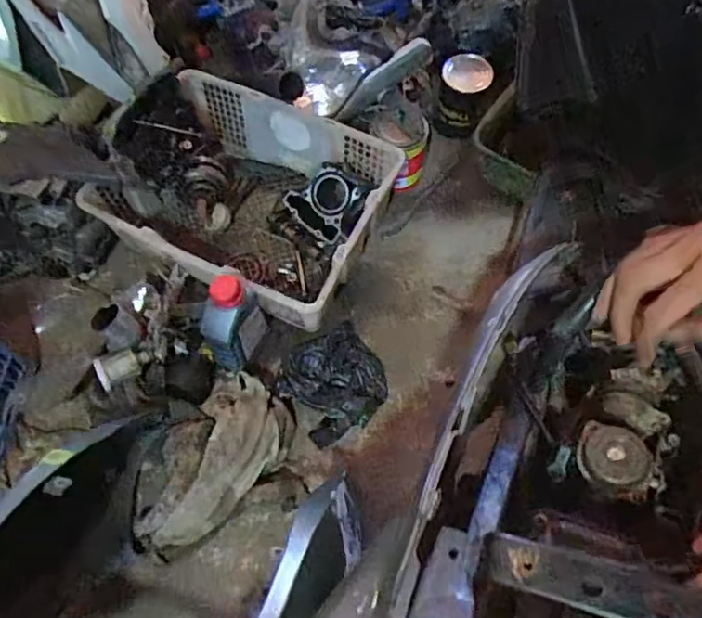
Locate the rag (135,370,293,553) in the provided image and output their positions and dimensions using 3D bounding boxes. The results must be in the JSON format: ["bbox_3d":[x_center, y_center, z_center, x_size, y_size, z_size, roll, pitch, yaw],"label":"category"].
[{"bbox_3d":[-0.204,0.241,0.894,0.159,0.104,0.290,21,66,9],"label":"rag"}]

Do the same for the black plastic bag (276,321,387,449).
[{"bbox_3d":[-0.029,0.118,0.975,0.174,0.054,0.175,-29,68,-14],"label":"black plastic bag"}]

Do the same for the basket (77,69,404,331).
[{"bbox_3d":[-0.185,-0.202,1.055,0.462,0.173,0.371,24,66,10],"label":"basket"}]

